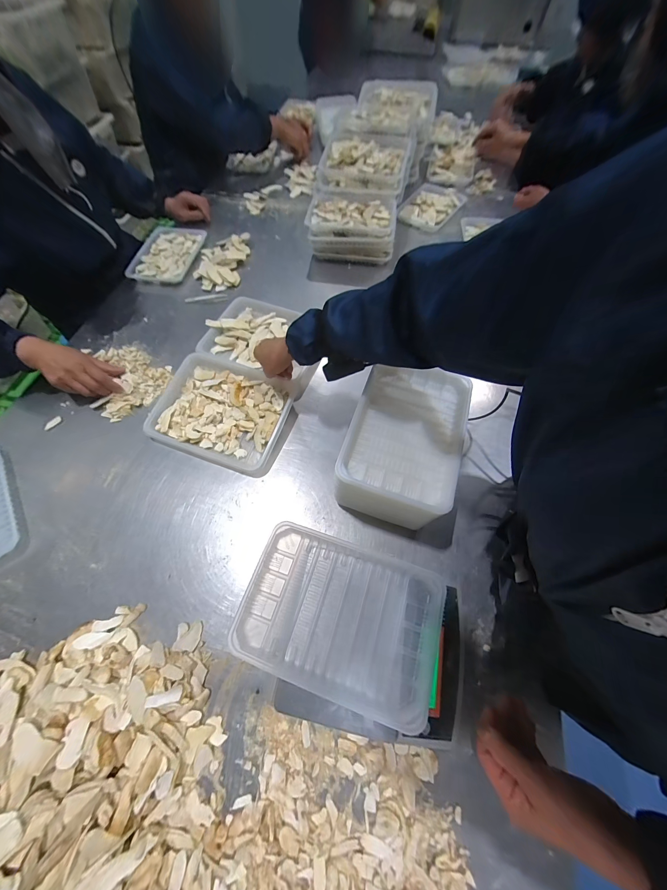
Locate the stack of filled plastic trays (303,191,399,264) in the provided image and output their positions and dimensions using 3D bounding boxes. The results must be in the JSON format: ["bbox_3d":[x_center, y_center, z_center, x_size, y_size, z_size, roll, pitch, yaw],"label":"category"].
[{"bbox_3d":[0.057,-0.637,0.835,0.254,0.106,0.177,1,63,2],"label":"stack of filled plastic trays"}]

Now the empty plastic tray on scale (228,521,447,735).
[{"bbox_3d":[0.010,0.210,0.363,0.237,0.031,0.162,17,64,8],"label":"empty plastic tray on scale"}]

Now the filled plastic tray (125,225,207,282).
[{"bbox_3d":[-0.487,-0.559,0.847,0.170,0.039,0.243,10,63,6],"label":"filled plastic tray"}]

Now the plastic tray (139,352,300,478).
[{"bbox_3d":[-0.226,-0.072,0.593,0.274,0.037,0.215,18,64,8],"label":"plastic tray"}]

